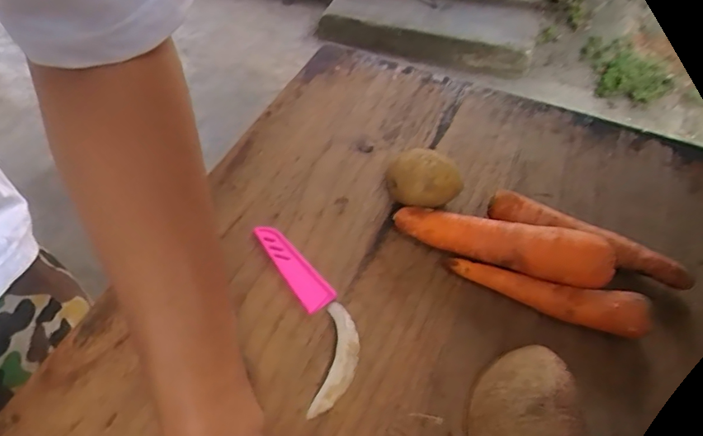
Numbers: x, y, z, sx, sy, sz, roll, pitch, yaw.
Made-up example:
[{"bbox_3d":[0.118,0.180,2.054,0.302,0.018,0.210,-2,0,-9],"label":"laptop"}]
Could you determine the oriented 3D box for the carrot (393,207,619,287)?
[{"bbox_3d":[0.112,0.015,0.384,0.156,0.033,0.034,16,52,15],"label":"carrot"}]

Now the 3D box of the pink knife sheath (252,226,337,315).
[{"bbox_3d":[-0.047,0.036,0.396,0.024,0.005,0.087,-30,55,-22],"label":"pink knife sheath"}]

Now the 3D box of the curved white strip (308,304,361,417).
[{"bbox_3d":[-0.009,0.093,0.345,0.027,0.018,0.081,5,50,5],"label":"curved white strip"}]

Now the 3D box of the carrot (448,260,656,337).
[{"bbox_3d":[0.139,0.052,0.368,0.136,0.028,0.027,16,52,15],"label":"carrot"}]

